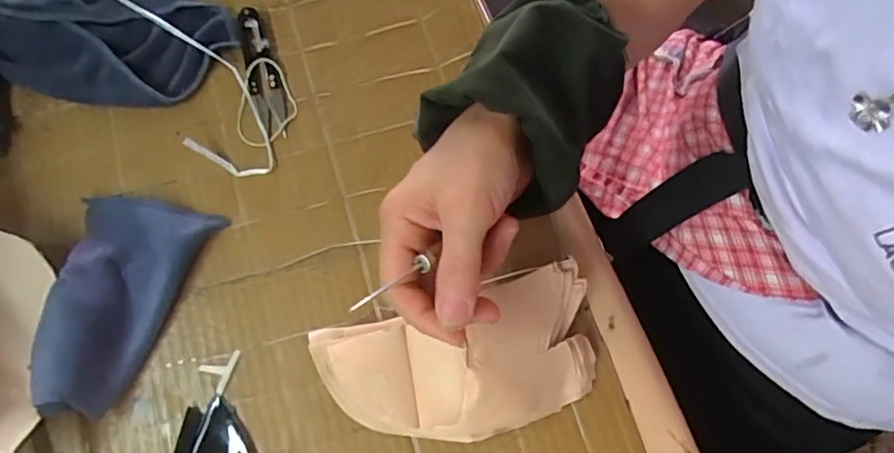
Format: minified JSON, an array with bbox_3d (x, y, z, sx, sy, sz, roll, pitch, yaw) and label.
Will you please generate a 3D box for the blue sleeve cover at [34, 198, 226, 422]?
[{"bbox_3d":[-0.221,0.040,0.374,0.084,0.039,0.137,21,75,7],"label":"blue sleeve cover"}]

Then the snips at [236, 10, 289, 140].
[{"bbox_3d":[-0.137,-0.115,0.428,0.022,0.008,0.097,-18,74,-4],"label":"snips"}]

